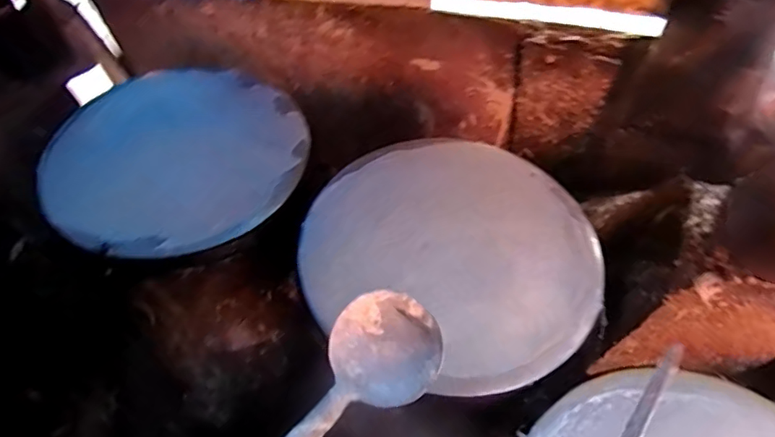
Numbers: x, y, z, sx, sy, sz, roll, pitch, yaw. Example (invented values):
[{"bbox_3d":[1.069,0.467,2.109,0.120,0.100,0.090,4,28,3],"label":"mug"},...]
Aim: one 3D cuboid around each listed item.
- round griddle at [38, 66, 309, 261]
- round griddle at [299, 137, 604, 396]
[{"bbox_3d":[-0.304,-0.102,0.794,0.349,0.027,0.357,0,53,0],"label":"round griddle"},{"bbox_3d":[0.084,0.030,0.696,0.363,0.028,0.348,0,53,0],"label":"round griddle"}]

